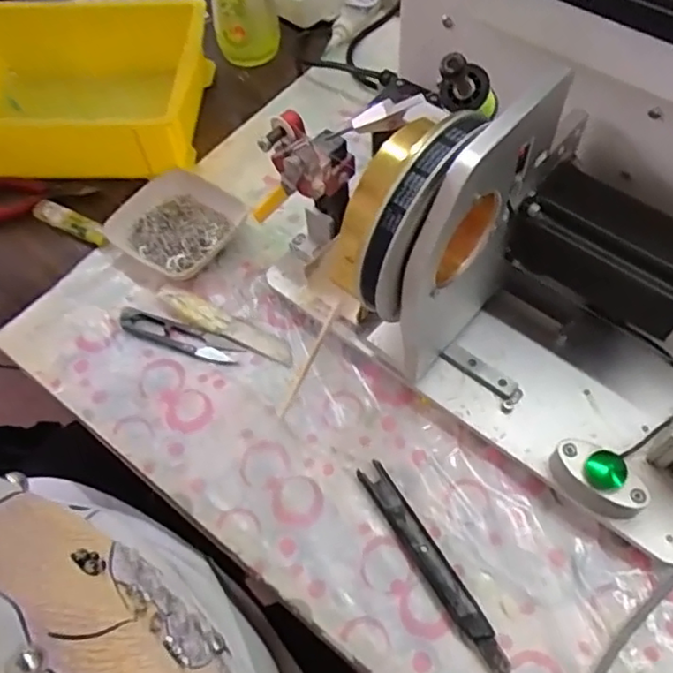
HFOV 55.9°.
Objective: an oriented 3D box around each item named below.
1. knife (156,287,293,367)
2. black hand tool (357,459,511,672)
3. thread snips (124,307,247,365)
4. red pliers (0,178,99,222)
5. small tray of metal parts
[{"bbox_3d":[-0.088,-0.009,0.505,0.123,0.012,0.026,27,64,18],"label":"knife"},{"bbox_3d":[0.064,0.148,0.400,0.019,0.014,0.158,-29,62,-14],"label":"black hand tool"},{"bbox_3d":[-0.125,0.000,0.502,0.105,0.005,0.021,18,61,13],"label":"thread snips"},{"bbox_3d":[-0.281,-0.127,0.580,0.119,0.011,0.047,-2,59,2],"label":"red pliers"},{"bbox_3d":[-0.140,-0.098,0.550,0.098,0.025,0.093,34,66,21],"label":"small tray of metal parts"}]

